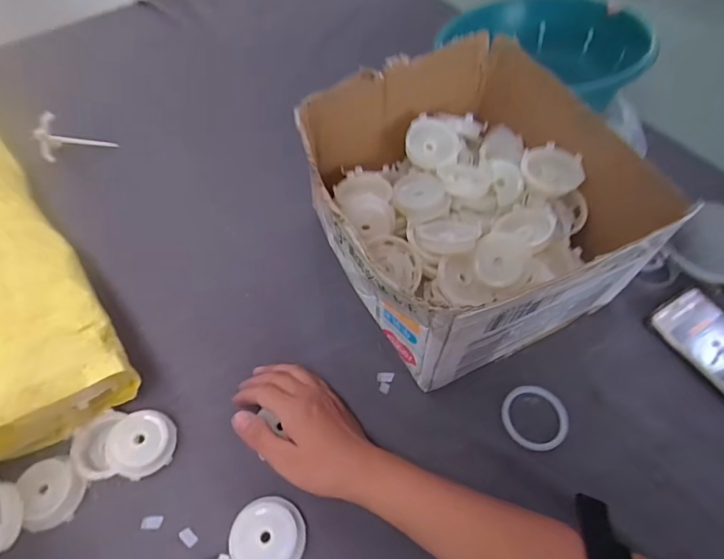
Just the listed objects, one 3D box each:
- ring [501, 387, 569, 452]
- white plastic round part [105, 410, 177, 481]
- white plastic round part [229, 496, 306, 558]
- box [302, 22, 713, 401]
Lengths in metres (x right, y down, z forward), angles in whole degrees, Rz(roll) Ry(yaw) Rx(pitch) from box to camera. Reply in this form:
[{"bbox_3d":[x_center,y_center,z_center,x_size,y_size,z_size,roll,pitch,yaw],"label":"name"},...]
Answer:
[{"bbox_3d":[0.158,0.126,0.421,0.056,0.009,0.060,0,57,-1],"label":"ring"},{"bbox_3d":[-0.185,0.139,0.388,0.053,0.011,0.051,-19,84,-32],"label":"white plastic round part"},{"bbox_3d":[-0.073,0.202,0.361,0.058,0.016,0.054,0,57,-1],"label":"white plastic round part"},{"bbox_3d":[0.095,-0.067,0.455,0.263,0.156,0.272,-20,59,-13],"label":"box"}]

